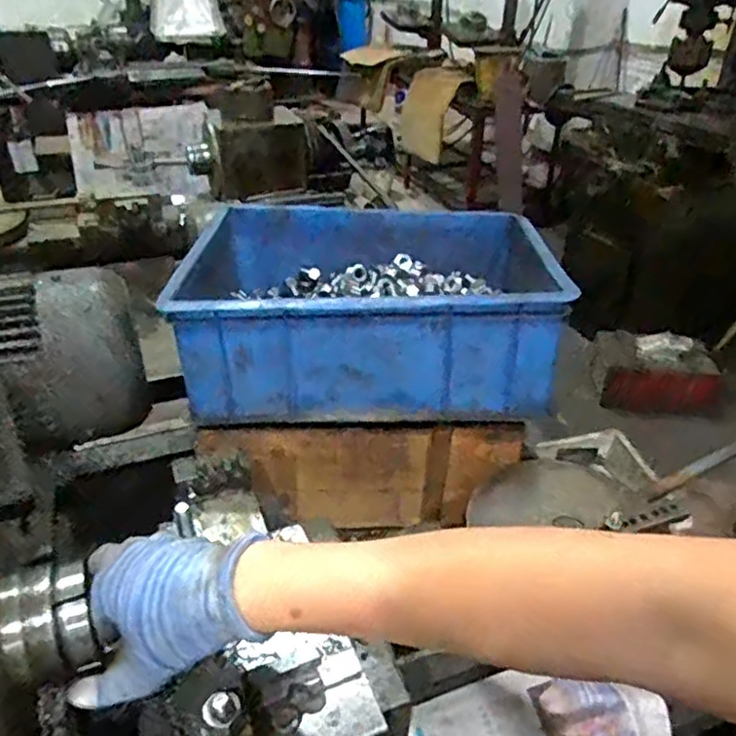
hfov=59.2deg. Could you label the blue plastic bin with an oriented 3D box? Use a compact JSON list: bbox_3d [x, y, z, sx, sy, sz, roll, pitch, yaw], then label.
[{"bbox_3d":[0.002,-0.084,0.765,0.406,0.136,0.308,0,33,-1],"label":"blue plastic bin"}]

